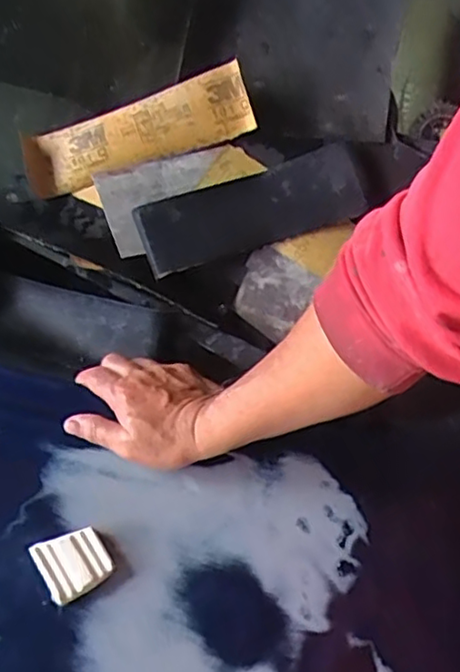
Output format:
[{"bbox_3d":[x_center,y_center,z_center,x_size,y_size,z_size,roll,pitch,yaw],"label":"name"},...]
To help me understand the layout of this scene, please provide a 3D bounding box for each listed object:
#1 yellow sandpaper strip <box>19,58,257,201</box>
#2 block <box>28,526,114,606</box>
[{"bbox_3d":[-0.103,-0.217,0.698,0.253,0.024,0.075,-15,92,11],"label":"yellow sandpaper strip"},{"bbox_3d":[-0.124,0.178,0.512,0.050,0.013,0.050,-25,55,-24],"label":"block"}]

